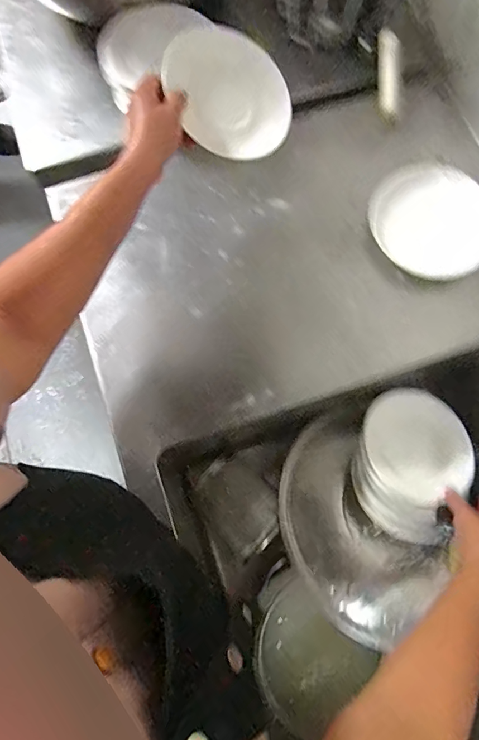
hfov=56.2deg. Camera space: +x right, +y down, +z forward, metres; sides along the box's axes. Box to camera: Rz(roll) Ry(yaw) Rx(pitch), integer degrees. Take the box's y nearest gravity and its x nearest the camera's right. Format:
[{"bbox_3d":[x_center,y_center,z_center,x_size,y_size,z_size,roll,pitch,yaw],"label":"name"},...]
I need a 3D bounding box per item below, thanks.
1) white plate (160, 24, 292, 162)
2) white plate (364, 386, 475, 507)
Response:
[{"bbox_3d":[-0.010,-0.306,0.492,0.141,0.016,0.140,1,88,-25],"label":"white plate"},{"bbox_3d":[0.239,0.099,0.603,0.149,0.020,0.149,4,66,-9],"label":"white plate"}]

